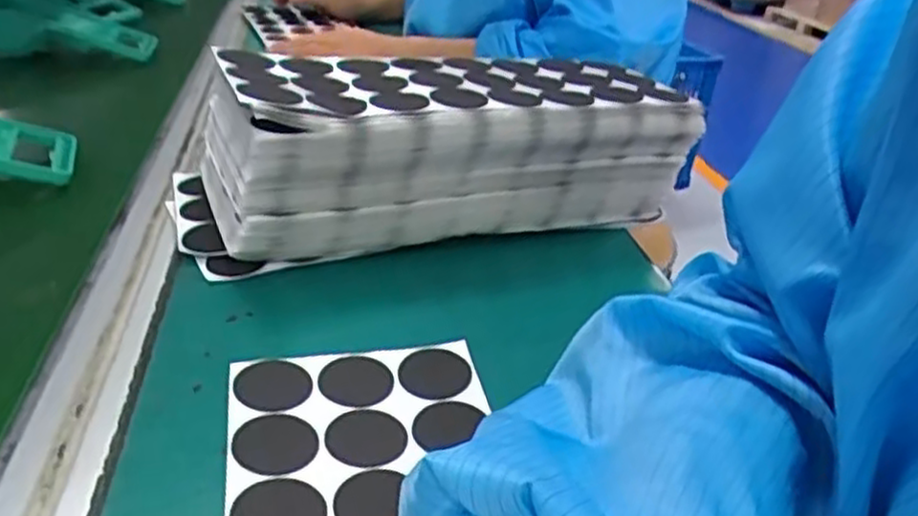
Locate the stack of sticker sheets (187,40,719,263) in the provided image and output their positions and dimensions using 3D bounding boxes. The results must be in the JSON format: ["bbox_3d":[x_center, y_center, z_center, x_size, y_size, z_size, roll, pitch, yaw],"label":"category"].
[{"bbox_3d":[-0.010,-0.077,0.508,0.320,0.101,0.124,-8,31,-25],"label":"stack of sticker sheets"}]

